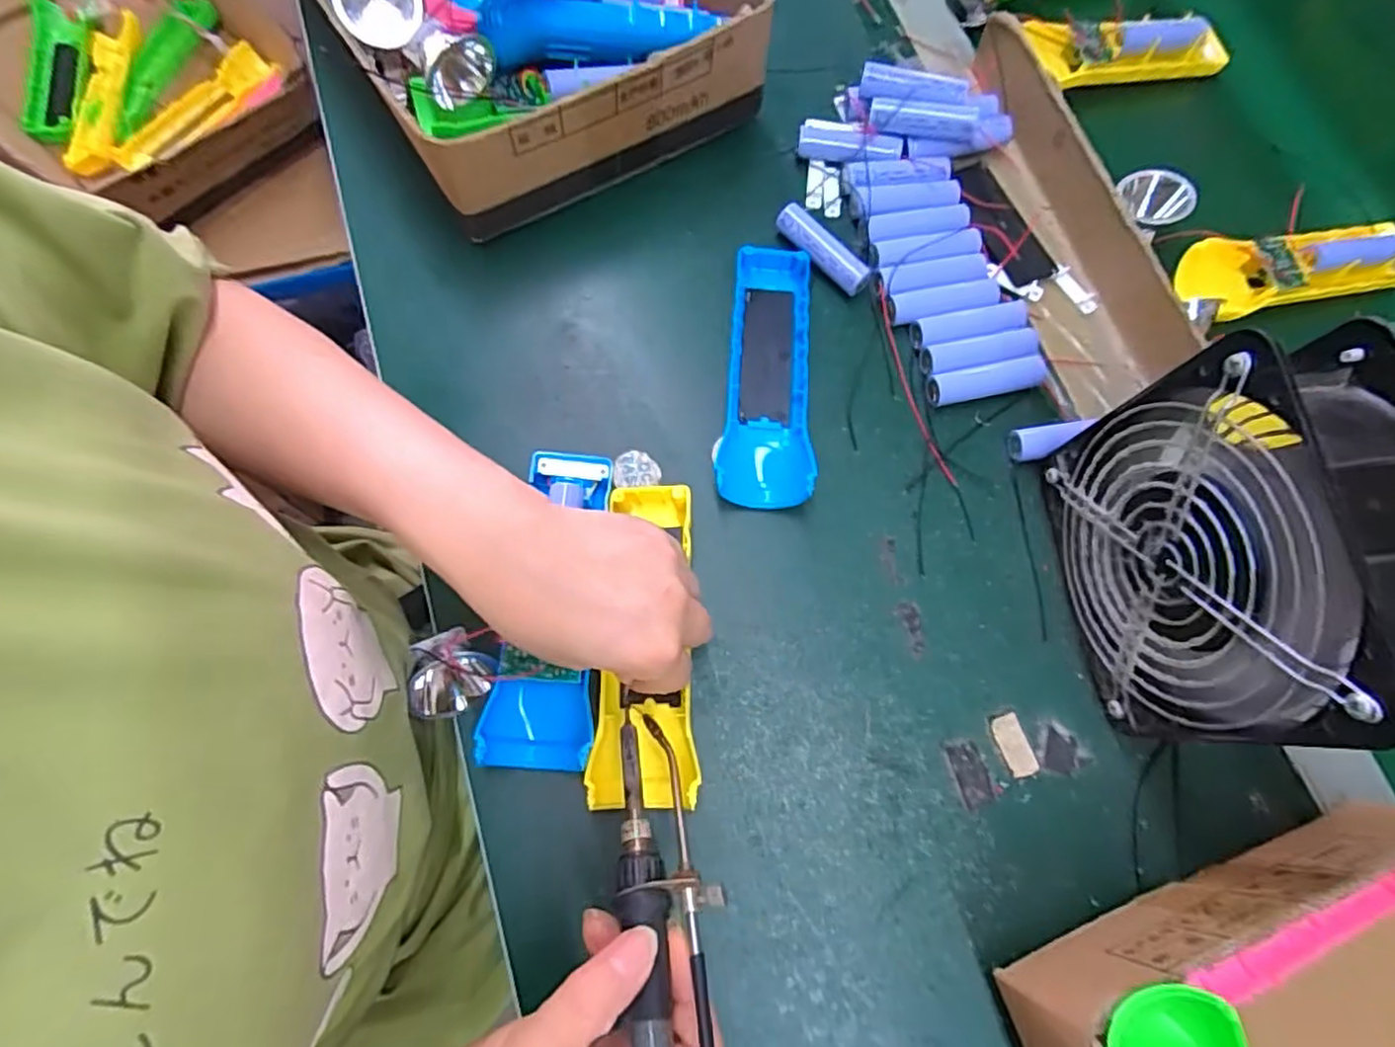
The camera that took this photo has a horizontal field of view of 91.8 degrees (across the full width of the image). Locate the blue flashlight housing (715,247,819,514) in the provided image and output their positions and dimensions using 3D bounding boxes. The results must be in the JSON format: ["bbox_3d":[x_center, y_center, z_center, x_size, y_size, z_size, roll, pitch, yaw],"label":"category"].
[{"bbox_3d":[0.039,-0.086,0.380,0.049,0.028,0.156,3,75,1],"label":"blue flashlight housing"}]

